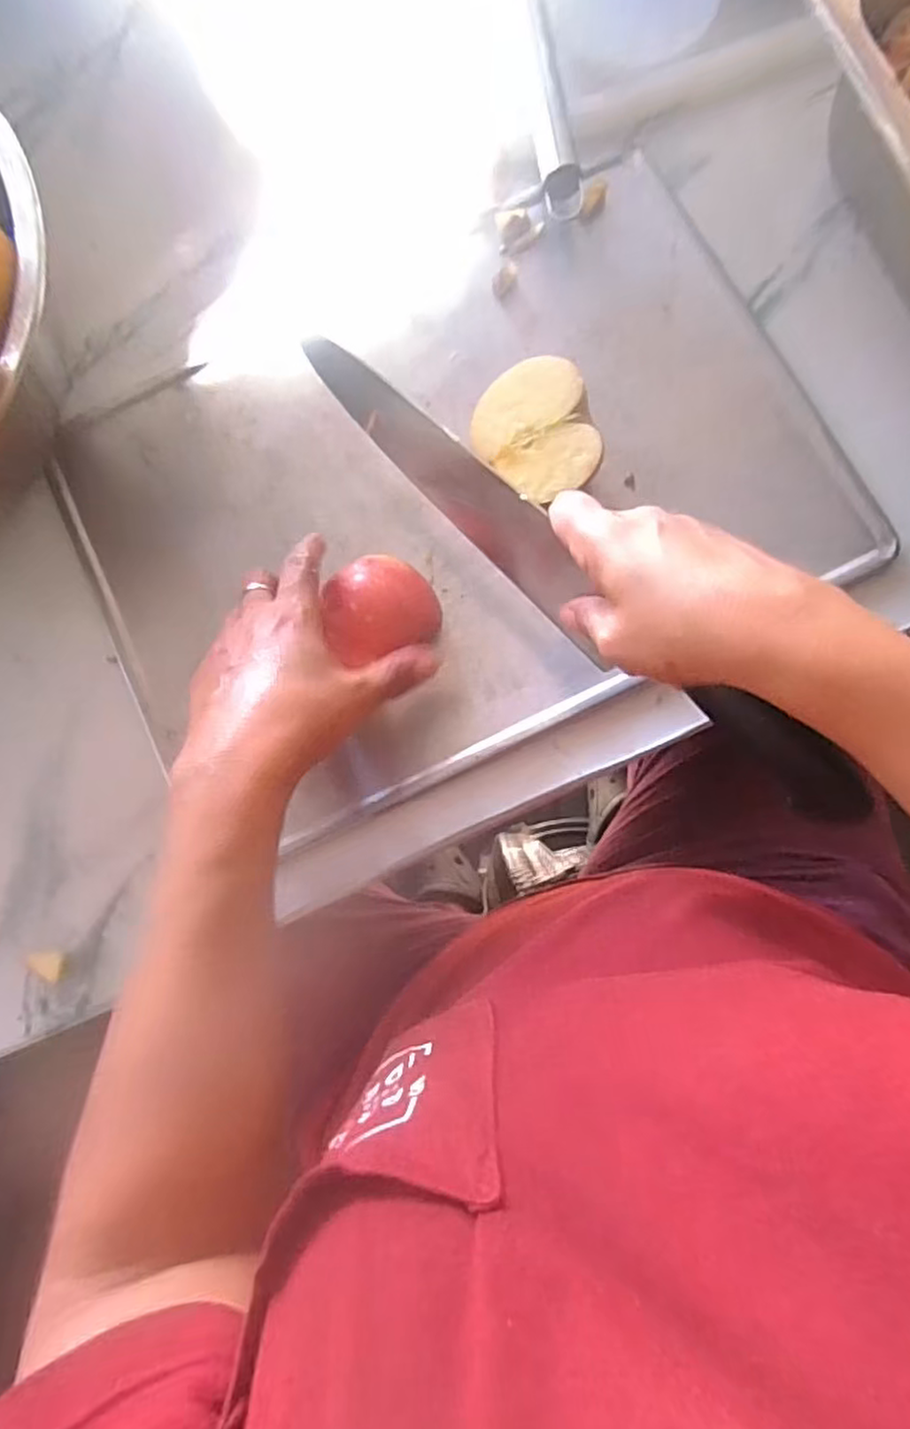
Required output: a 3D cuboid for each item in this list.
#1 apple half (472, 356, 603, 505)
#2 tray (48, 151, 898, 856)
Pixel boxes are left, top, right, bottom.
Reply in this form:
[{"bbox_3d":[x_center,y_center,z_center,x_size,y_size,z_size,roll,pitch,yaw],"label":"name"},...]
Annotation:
[{"bbox_3d":[0.052,-0.163,0.413,0.070,0.035,0.077,-1,87,25],"label":"apple half"},{"bbox_3d":[-0.006,-0.139,0.434,0.444,0.022,0.316,-26,81,1],"label":"tray"}]

